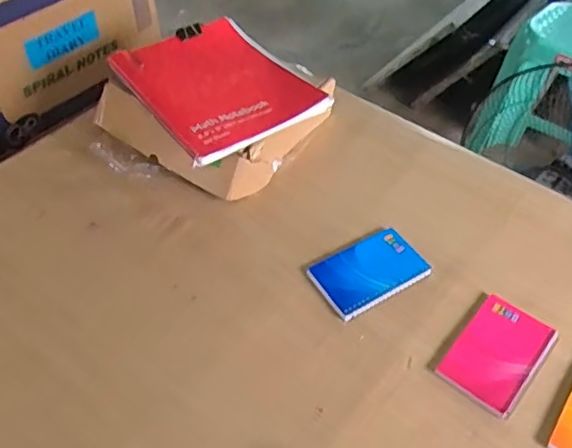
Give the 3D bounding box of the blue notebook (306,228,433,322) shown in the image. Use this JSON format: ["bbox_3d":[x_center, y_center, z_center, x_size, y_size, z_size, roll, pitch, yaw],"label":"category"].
[{"bbox_3d":[0.102,0.055,0.717,0.131,0.009,0.084,-26,54,-21],"label":"blue notebook"}]

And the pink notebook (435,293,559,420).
[{"bbox_3d":[0.234,0.138,0.645,0.084,0.008,0.132,32,56,25],"label":"pink notebook"}]

